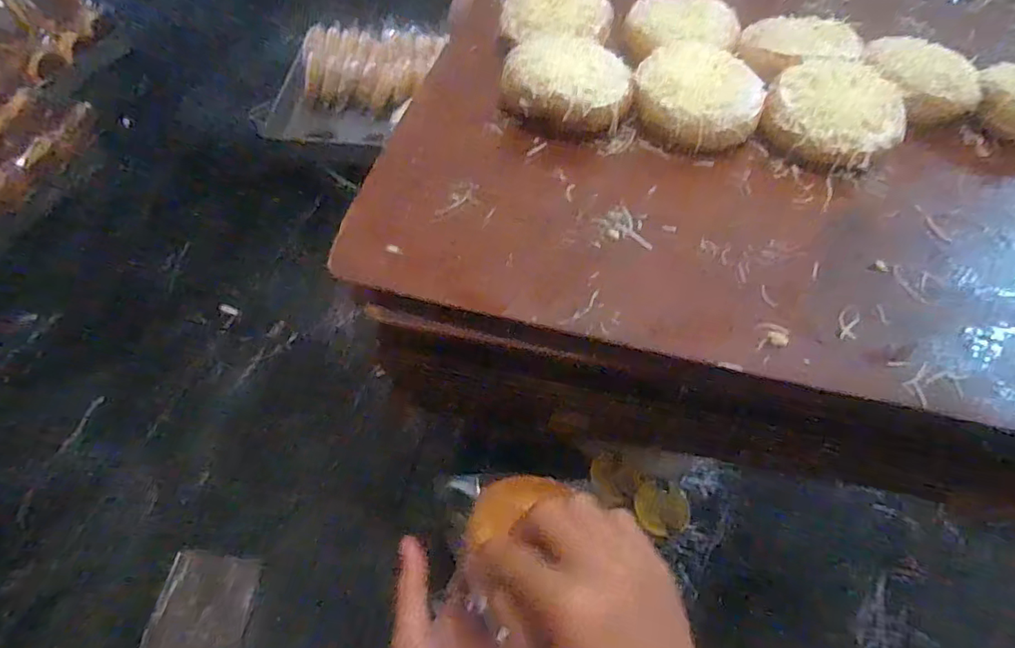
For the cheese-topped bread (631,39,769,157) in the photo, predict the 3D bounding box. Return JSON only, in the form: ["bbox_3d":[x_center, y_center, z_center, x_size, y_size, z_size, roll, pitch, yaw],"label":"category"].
[{"bbox_3d":[0.149,-0.175,0.421,0.100,0.042,0.091,14,55,5],"label":"cheese-topped bread"}]

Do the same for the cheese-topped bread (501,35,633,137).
[{"bbox_3d":[0.047,-0.183,0.417,0.100,0.045,0.089,7,54,0],"label":"cheese-topped bread"}]

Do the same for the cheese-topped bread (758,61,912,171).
[{"bbox_3d":[0.251,-0.160,0.417,0.100,0.043,0.093,32,58,17],"label":"cheese-topped bread"}]

